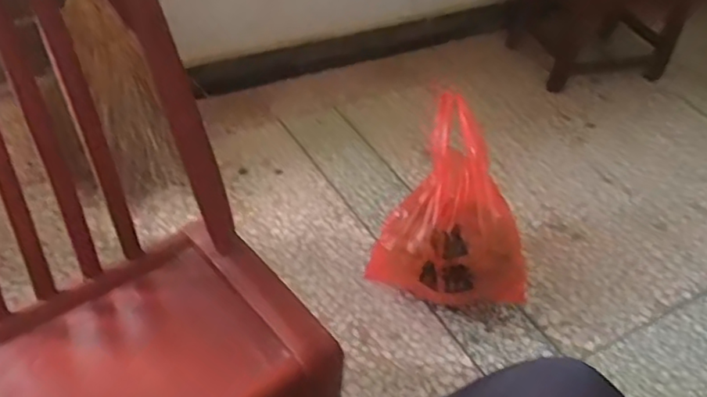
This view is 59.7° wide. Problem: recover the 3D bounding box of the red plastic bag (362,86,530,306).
[{"bbox_3d":[0.183,0.047,1.042,0.250,0.295,0.208,30,48,23],"label":"red plastic bag"}]

